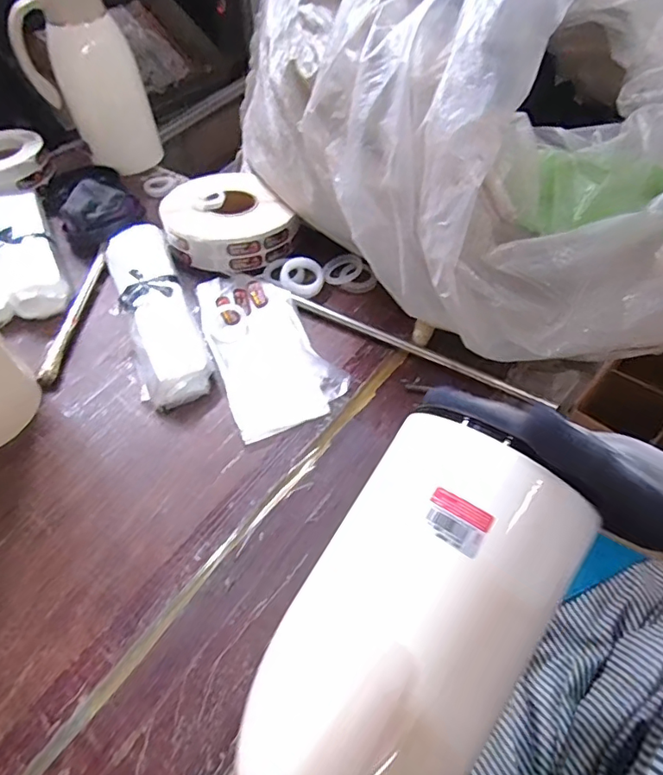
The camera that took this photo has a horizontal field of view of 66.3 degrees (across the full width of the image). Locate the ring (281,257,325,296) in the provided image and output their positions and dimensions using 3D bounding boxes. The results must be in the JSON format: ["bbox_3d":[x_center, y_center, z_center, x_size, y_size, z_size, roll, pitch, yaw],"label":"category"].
[{"bbox_3d":[-0.041,-0.156,0.708,0.059,0.016,0.059,-2,52,2],"label":"ring"}]

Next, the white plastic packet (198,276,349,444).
[{"bbox_3d":[-0.089,-0.059,0.647,0.126,0.017,0.263,-21,54,-12],"label":"white plastic packet"}]

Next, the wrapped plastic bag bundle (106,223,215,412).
[{"bbox_3d":[-0.235,-0.110,0.677,0.091,0.042,0.321,-20,54,-12],"label":"wrapped plastic bag bundle"}]

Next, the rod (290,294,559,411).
[{"bbox_3d":[0.098,-0.050,0.632,0.356,0.012,0.013,26,58,21],"label":"rod"}]

